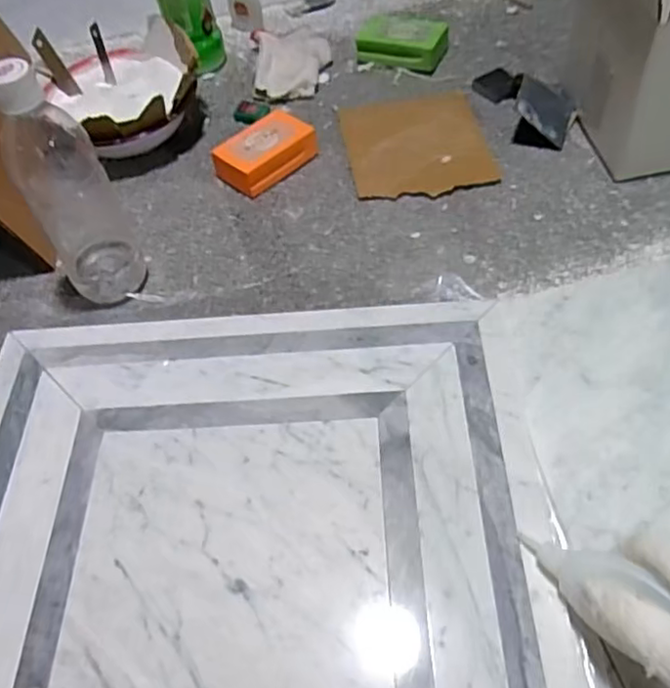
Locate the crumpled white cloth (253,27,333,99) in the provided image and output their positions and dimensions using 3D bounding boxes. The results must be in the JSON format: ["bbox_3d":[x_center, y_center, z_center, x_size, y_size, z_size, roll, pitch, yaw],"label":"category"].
[{"bbox_3d":[-0.049,-0.333,0.764,0.088,0.024,0.119,-8,54,1],"label":"crumpled white cloth"}]

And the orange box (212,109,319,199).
[{"bbox_3d":[-0.073,-0.194,0.663,0.063,0.031,0.102,35,65,27],"label":"orange box"}]

